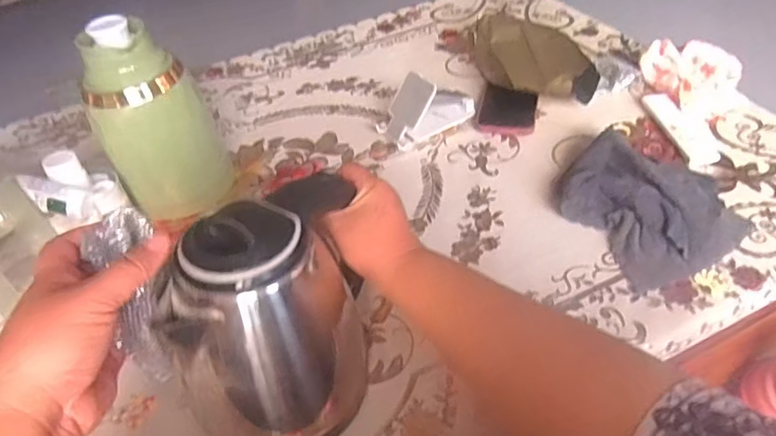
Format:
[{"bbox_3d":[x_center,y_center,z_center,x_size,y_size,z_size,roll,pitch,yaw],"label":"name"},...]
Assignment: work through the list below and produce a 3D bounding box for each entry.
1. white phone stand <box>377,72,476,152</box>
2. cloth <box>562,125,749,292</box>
[{"bbox_3d":[0.056,-0.163,0.740,0.139,0.073,0.067,-27,48,-19],"label":"white phone stand"},{"bbox_3d":[0.290,-0.026,0.586,0.165,0.051,0.183,-21,46,-14],"label":"cloth"}]

